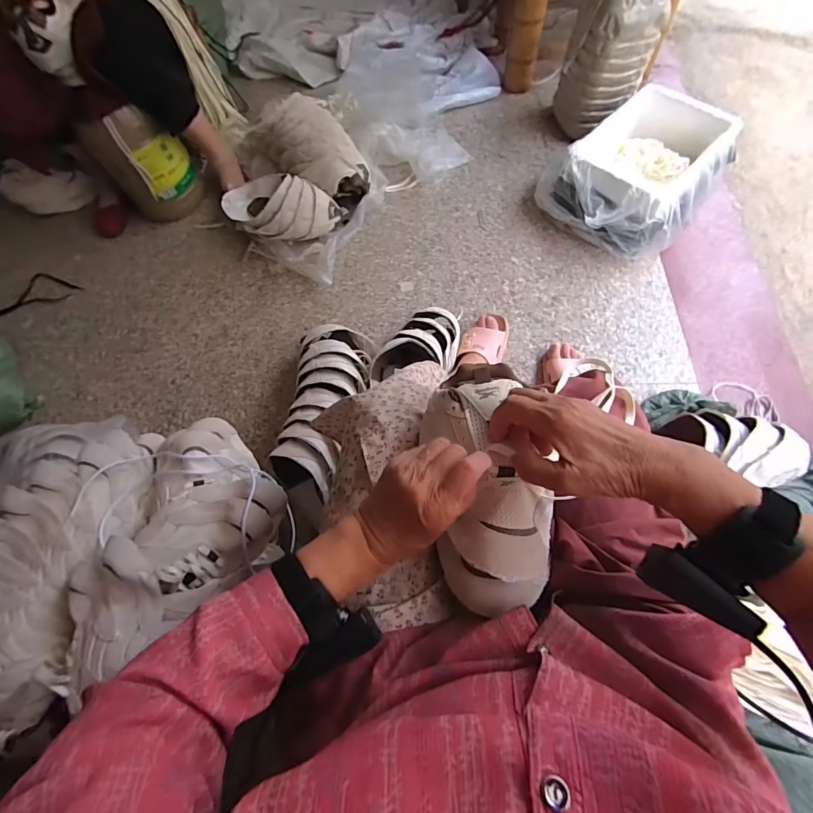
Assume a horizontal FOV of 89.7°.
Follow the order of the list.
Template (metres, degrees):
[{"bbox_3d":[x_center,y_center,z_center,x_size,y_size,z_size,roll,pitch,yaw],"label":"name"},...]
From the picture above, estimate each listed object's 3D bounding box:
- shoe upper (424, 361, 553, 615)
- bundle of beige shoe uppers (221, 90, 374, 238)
[{"bbox_3d":[0.078,0.064,0.385,0.106,0.072,0.229,-5,70,-3],"label":"shoe upper"},{"bbox_3d":[-0.307,-0.619,1.076,0.371,0.146,0.386,-21,67,-5],"label":"bundle of beige shoe uppers"}]

